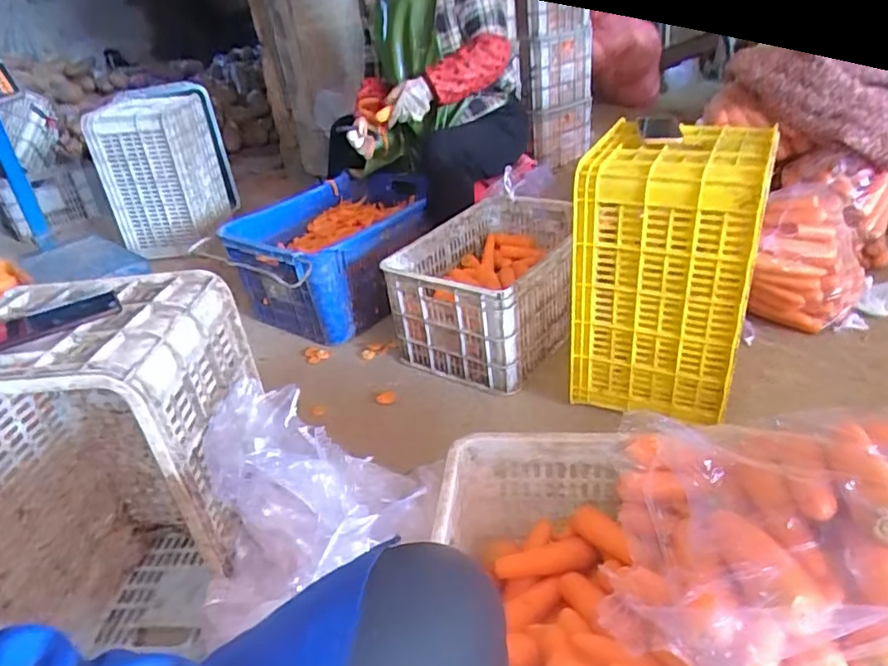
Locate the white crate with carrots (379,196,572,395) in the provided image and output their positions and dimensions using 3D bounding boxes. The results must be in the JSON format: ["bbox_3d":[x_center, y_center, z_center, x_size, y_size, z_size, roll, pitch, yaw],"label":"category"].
[{"bbox_3d":[0.151,-0.127,1.520,0.356,0.263,0.527,13,36,31],"label":"white crate with carrots"}]

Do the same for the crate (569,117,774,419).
[{"bbox_3d":[0.429,-0.112,1.164,0.294,0.473,0.283,11,35,28],"label":"crate"}]

